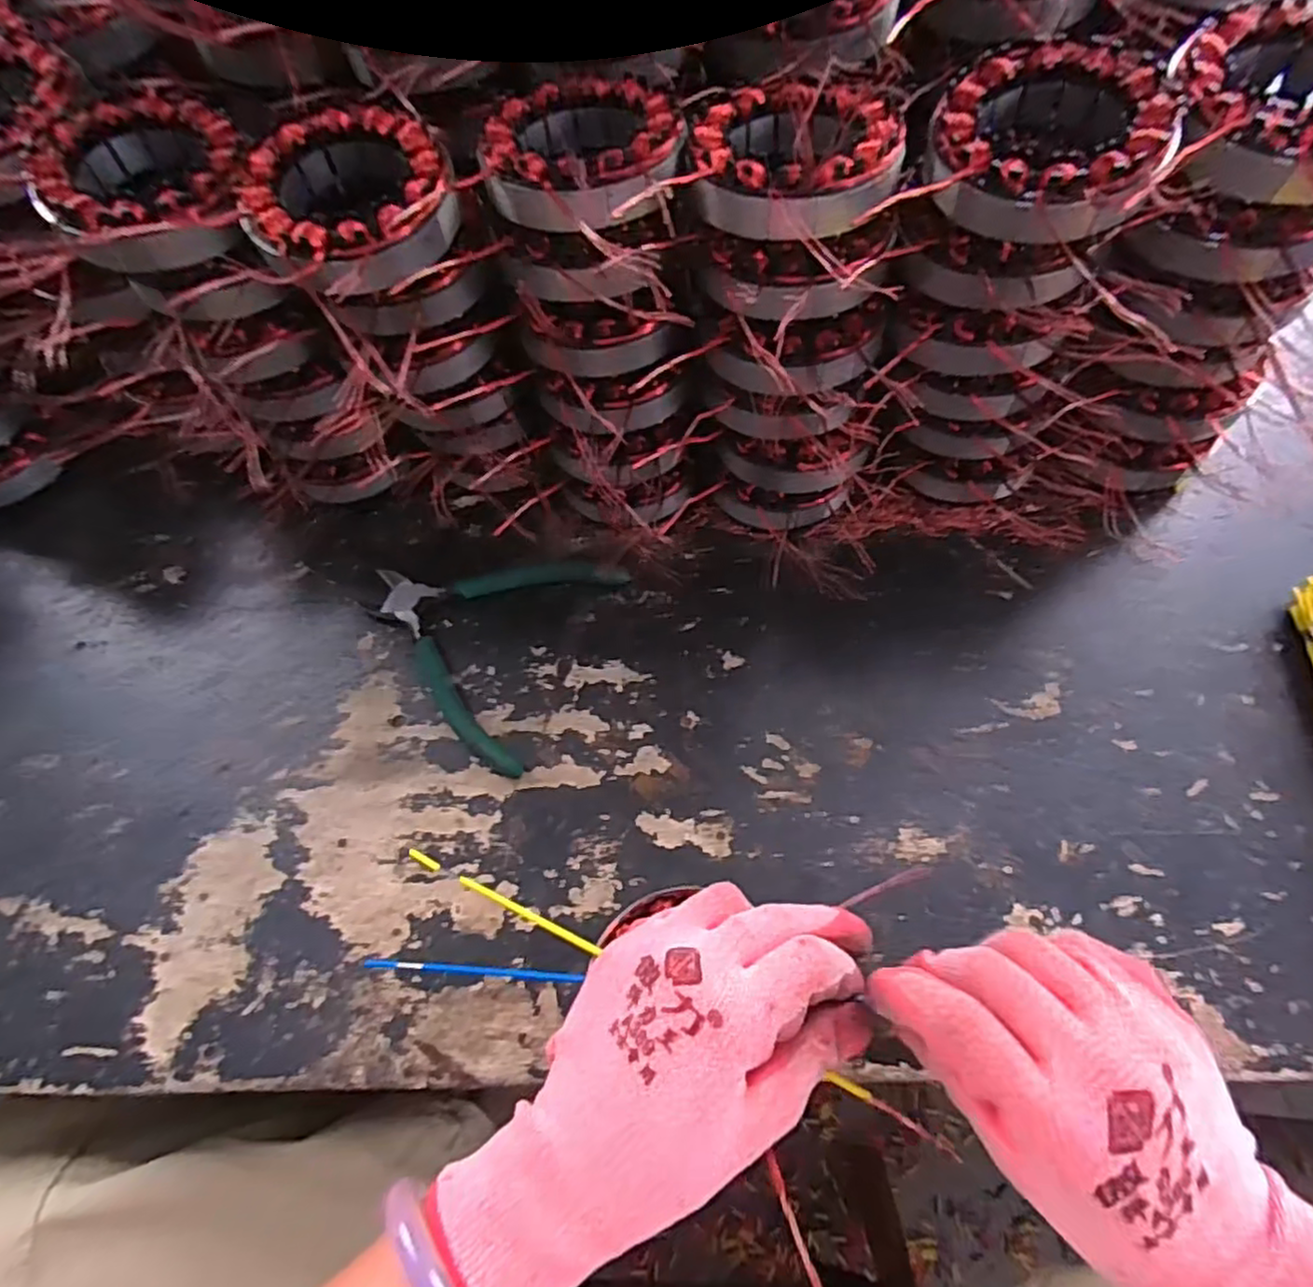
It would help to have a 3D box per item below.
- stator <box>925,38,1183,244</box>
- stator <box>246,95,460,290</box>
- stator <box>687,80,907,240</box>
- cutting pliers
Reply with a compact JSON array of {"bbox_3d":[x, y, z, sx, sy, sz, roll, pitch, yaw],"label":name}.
[{"bbox_3d":[0.154,-0.197,0.276,0.083,0.027,0.089,22,68,13],"label":"stator"},{"bbox_3d":[-0.126,-0.182,0.297,0.094,0.034,0.088,-1,65,3],"label":"stator"},{"bbox_3d":[0.056,-0.199,0.288,0.084,0.028,0.089,14,67,10],"label":"stator"},{"bbox_3d":[-0.103,-0.009,0.394,0.132,0.009,0.128,22,68,13],"label":"cutting pliers"}]

